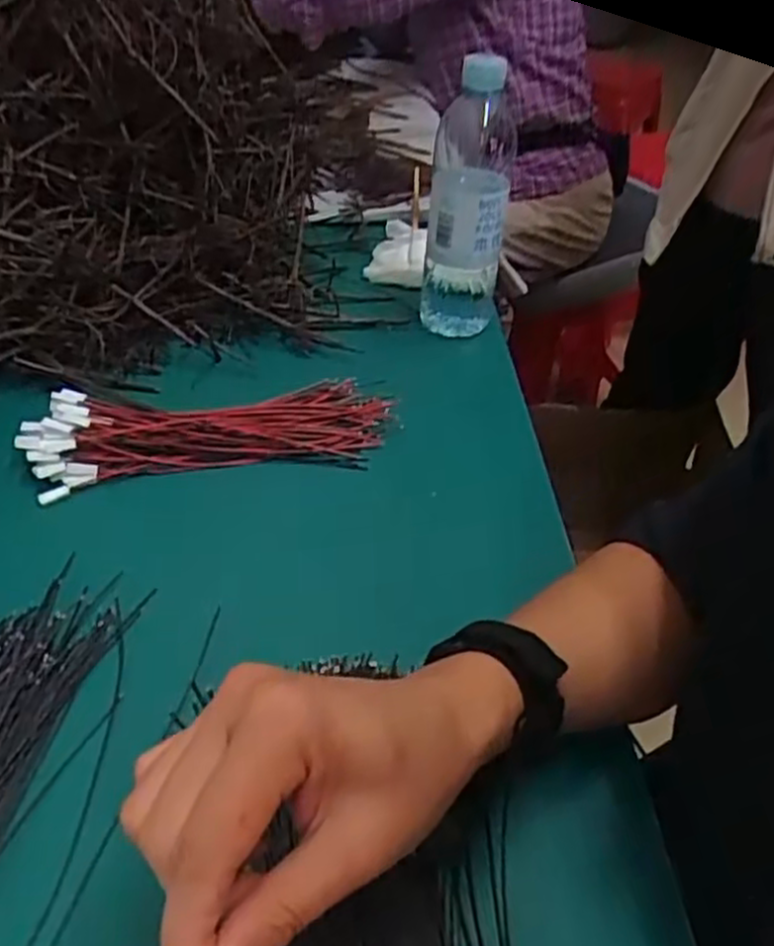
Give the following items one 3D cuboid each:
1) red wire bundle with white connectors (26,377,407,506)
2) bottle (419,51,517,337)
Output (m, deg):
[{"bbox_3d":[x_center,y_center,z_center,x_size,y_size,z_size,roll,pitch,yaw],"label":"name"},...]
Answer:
[{"bbox_3d":[-0.123,-0.035,0.562,0.250,0.028,0.081,-8,42,-12],"label":"red wire bundle with white connectors"},{"bbox_3d":[0.067,-0.217,0.649,0.064,0.213,0.062,5,40,2],"label":"bottle"}]

